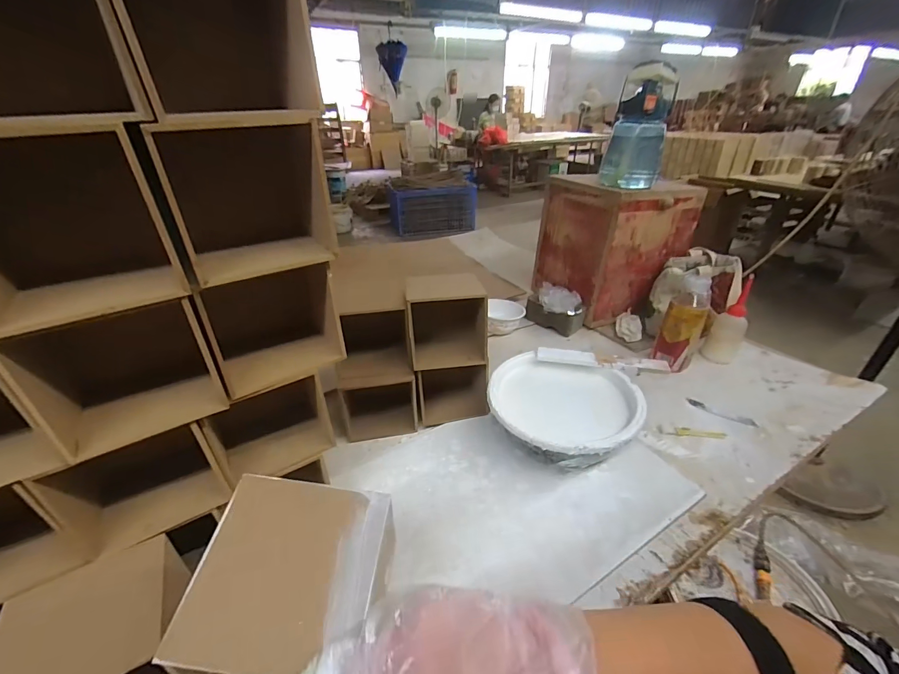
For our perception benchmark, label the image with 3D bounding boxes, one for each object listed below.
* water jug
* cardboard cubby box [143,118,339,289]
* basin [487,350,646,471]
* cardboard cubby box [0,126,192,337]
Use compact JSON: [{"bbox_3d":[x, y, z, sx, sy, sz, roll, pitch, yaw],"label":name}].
[{"bbox_3d":[0.365,-0.403,0.751,0.112,0.204,0.099,13,35,22],"label":"water jug"},{"bbox_3d":[-0.169,-0.119,0.328,0.114,0.113,0.102,-20,36,-28],"label":"cardboard cubby box"},{"bbox_3d":[0.165,0.121,0.587,0.219,0.087,0.195,13,35,20],"label":"basin"},{"bbox_3d":[-0.280,-0.083,0.284,0.111,0.117,0.153,-21,34,-31],"label":"cardboard cubby box"}]

